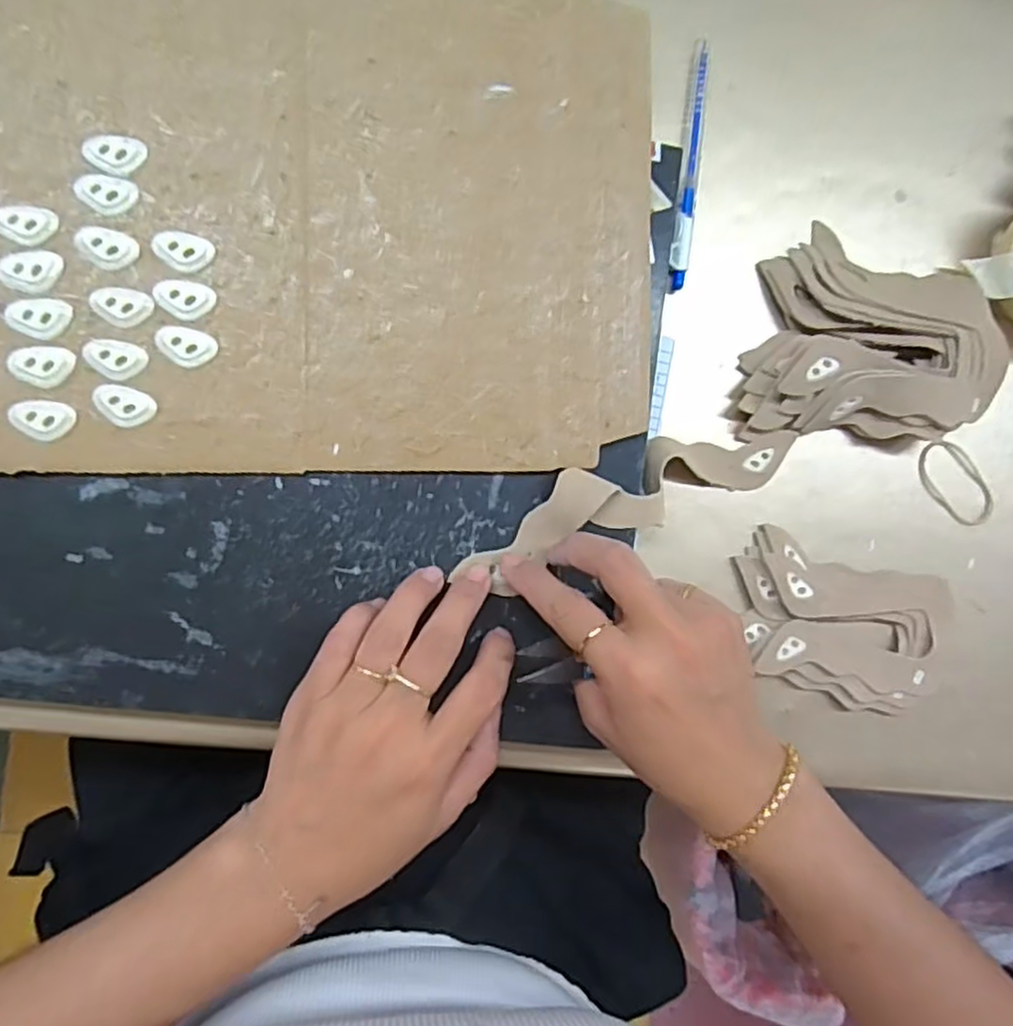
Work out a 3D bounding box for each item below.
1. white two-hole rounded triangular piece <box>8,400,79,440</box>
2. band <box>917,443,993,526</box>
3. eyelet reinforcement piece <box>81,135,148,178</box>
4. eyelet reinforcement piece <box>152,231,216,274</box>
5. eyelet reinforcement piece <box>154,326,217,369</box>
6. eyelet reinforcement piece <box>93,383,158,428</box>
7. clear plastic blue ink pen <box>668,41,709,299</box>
[{"bbox_3d":[-0.200,-0.040,0.299,0.024,0.004,0.017,12,88,-8],"label":"white two-hole rounded triangular piece"},{"bbox_3d":[0.257,-0.017,0.398,0.029,0.005,0.058,-42,96,-2],"label":"band"},{"bbox_3d":[-0.170,-0.156,0.302,0.024,0.004,0.018,15,88,-8],"label":"eyelet reinforcement piece"},{"bbox_3d":[-0.143,-0.116,0.307,0.025,0.004,0.017,15,88,-8],"label":"eyelet reinforcement piece"},{"bbox_3d":[-0.142,-0.074,0.308,0.024,0.004,0.017,27,86,-8],"label":"eyelet reinforcement piece"},{"bbox_3d":[-0.167,-0.047,0.304,0.025,0.004,0.017,12,88,-8],"label":"eyelet reinforcement piece"},{"bbox_3d":[0.098,-0.186,0.373,0.011,0.009,0.132,8,89,-8],"label":"clear plastic blue ink pen"}]

